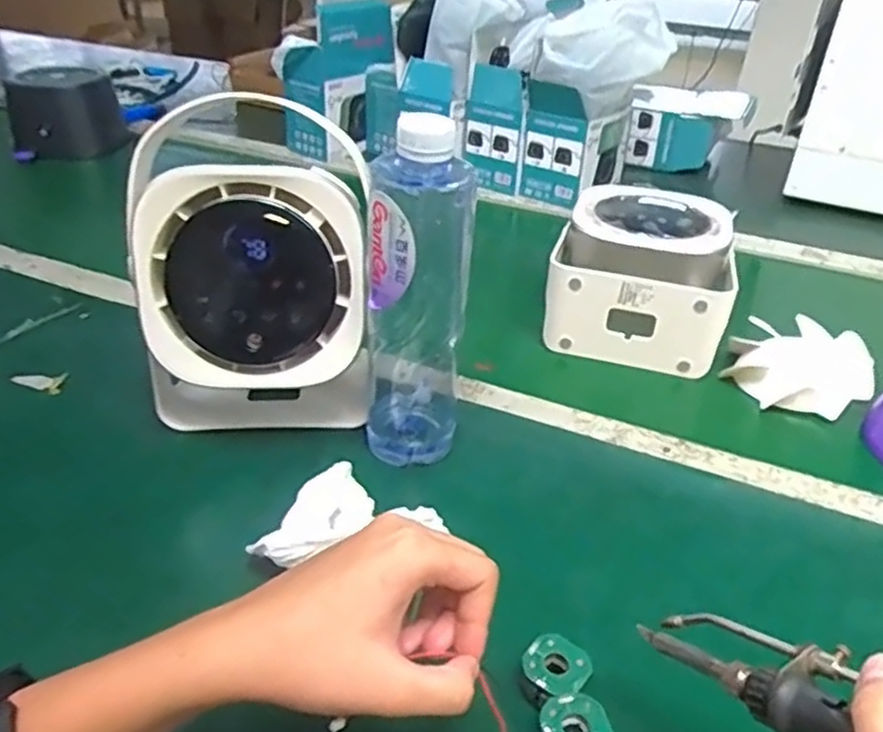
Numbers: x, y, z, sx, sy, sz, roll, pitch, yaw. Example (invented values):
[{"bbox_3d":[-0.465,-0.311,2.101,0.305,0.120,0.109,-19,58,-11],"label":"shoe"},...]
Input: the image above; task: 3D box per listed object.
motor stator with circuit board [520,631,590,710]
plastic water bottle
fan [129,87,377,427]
[{"bbox_3d":[0.056,0.150,0.359,0.030,0.013,0.035,19,36,21],"label":"motor stator with circuit board"},{"bbox_3d":[-0.015,-0.042,0.463,0.064,0.219,0.074,4,33,1],"label":"plastic water bottle"},{"bbox_3d":[-0.124,-0.051,0.485,0.151,0.210,0.094,-5,34,-11],"label":"fan"}]

